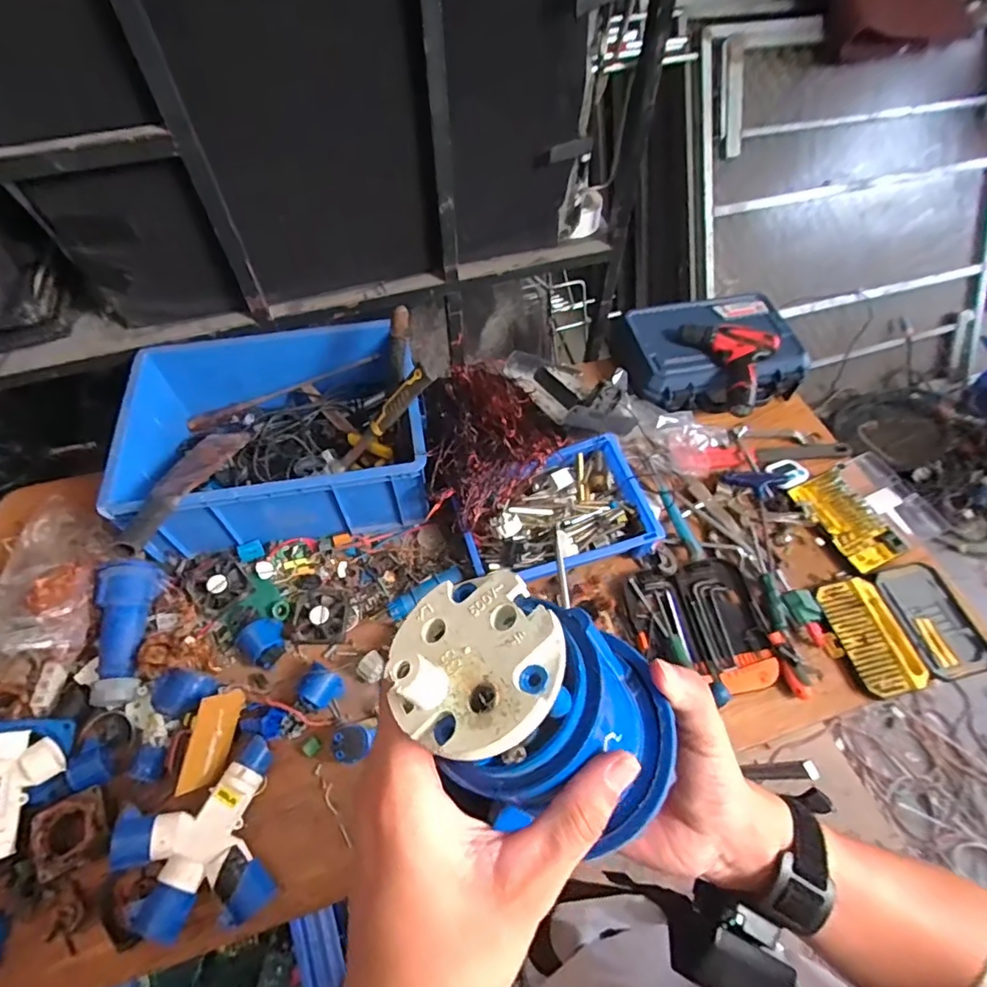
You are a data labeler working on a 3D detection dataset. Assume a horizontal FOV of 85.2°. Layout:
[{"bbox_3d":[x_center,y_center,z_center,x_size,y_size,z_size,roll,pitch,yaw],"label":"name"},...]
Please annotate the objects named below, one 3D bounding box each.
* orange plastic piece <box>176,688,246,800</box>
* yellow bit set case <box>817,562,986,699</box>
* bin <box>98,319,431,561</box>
[{"bbox_3d":[-0.379,0.332,0.723,0.009,0.055,0.125,4,79,39],"label":"orange plastic piece"},{"bbox_3d":[0.669,0.221,0.884,0.260,0.028,0.182,-11,57,-8],"label":"yellow bit set case"},{"bbox_3d":[-0.373,-0.120,0.950,0.478,0.184,0.390,-11,57,-8],"label":"bin"}]

